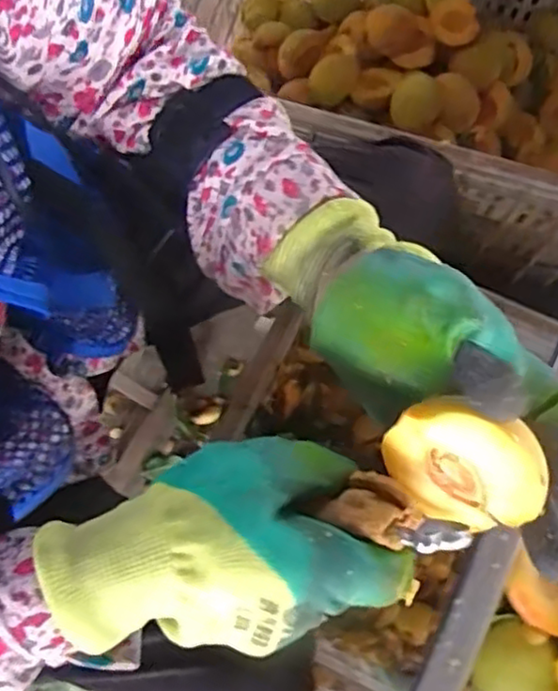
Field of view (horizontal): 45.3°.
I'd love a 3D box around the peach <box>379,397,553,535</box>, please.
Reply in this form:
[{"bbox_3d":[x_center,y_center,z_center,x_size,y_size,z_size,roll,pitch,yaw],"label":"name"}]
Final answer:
[{"bbox_3d":[0.080,0.045,0.286,0.063,0.057,0.033,10,38,32],"label":"peach"}]

